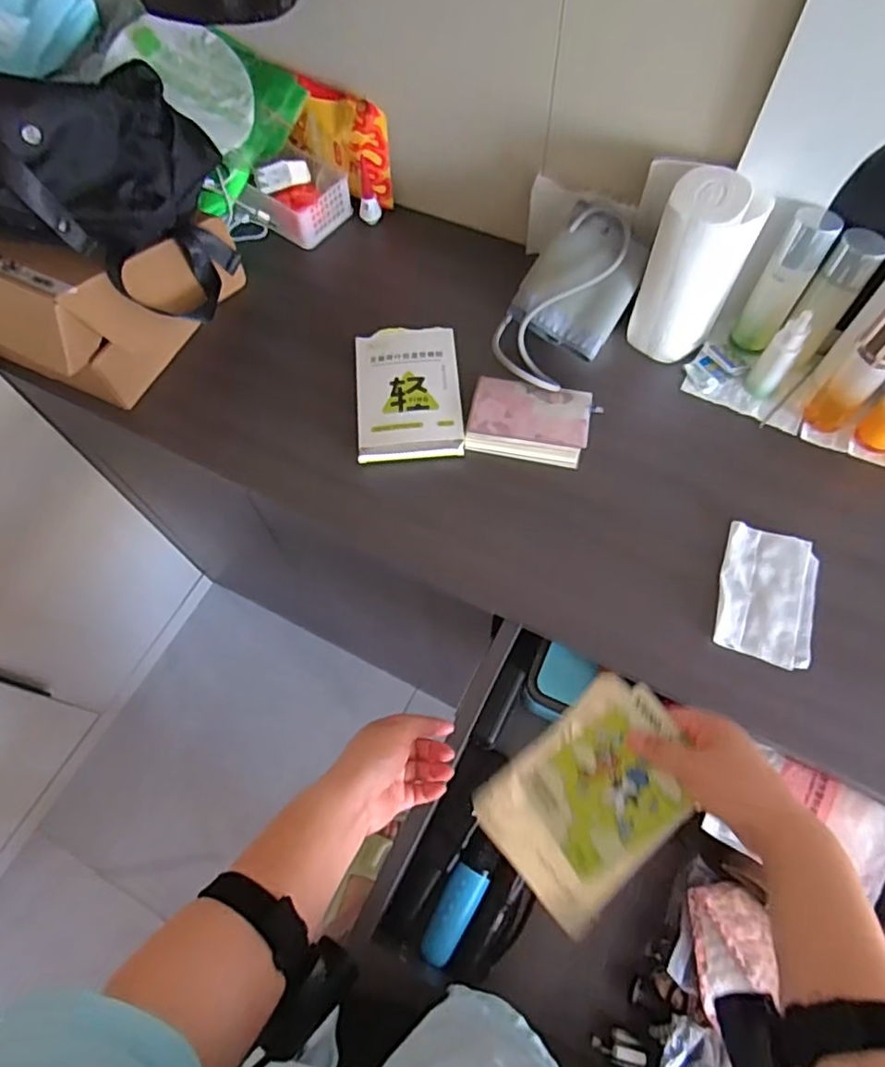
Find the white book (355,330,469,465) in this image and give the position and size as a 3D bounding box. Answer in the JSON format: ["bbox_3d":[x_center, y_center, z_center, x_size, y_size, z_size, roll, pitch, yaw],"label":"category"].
[{"bbox_3d":[-0.039,-0.165,0.719,0.119,0.017,0.176,-4,64,0],"label":"white book"}]

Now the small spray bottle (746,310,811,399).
[{"bbox_3d":[0.367,-0.192,0.680,0.032,0.110,0.025,30,69,15],"label":"small spray bottle"}]

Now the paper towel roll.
[{"bbox_3d":[0.276,-0.287,0.689,0.095,0.187,0.090,-1,64,2],"label":"paper towel roll"}]

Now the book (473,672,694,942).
[{"bbox_3d":[0.116,0.199,0.483,0.167,0.017,0.121,-43,49,-8],"label":"book"}]

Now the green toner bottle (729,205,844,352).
[{"bbox_3d":[0.368,-0.267,0.674,0.047,0.160,0.038,34,70,16],"label":"green toner bottle"}]

